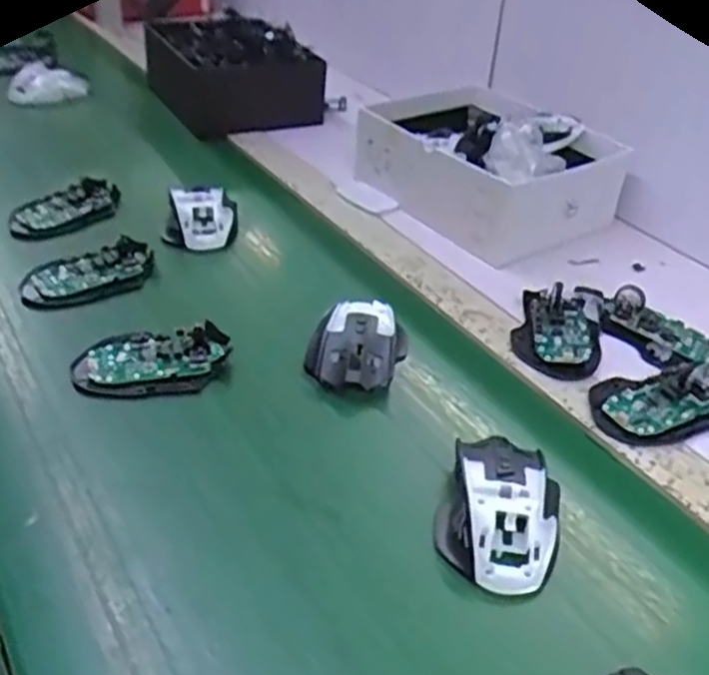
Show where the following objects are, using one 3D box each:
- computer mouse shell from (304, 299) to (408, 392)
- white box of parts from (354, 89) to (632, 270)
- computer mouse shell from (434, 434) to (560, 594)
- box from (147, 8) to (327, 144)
[{"bbox_3d":[0.004,0.007,0.592,0.062,0.036,0.086,17,38,17],"label":"computer mouse shell"},{"bbox_3d":[0.151,-0.199,0.827,0.200,0.102,0.235,-24,45,-33],"label":"white box of parts"},{"bbox_3d":[0.091,0.103,0.471,0.071,0.036,0.108,9,37,7],"label":"computer mouse shell"},{"bbox_3d":[-0.171,-0.368,1.032,0.193,0.092,0.230,-15,40,-23],"label":"box"}]

